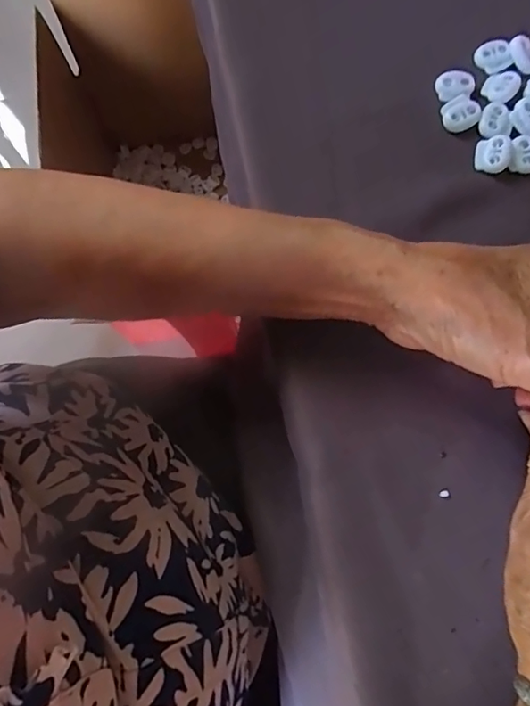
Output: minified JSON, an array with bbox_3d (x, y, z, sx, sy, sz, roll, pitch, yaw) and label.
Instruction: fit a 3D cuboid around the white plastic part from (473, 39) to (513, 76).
[{"bbox_3d":[0.139,-0.179,0.310,0.021,0.006,0.018,-30,80,-6],"label":"white plastic part"}]

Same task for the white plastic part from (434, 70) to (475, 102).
[{"bbox_3d":[0.113,-0.160,0.304,0.023,0.004,0.016,-13,79,-3],"label":"white plastic part"}]

